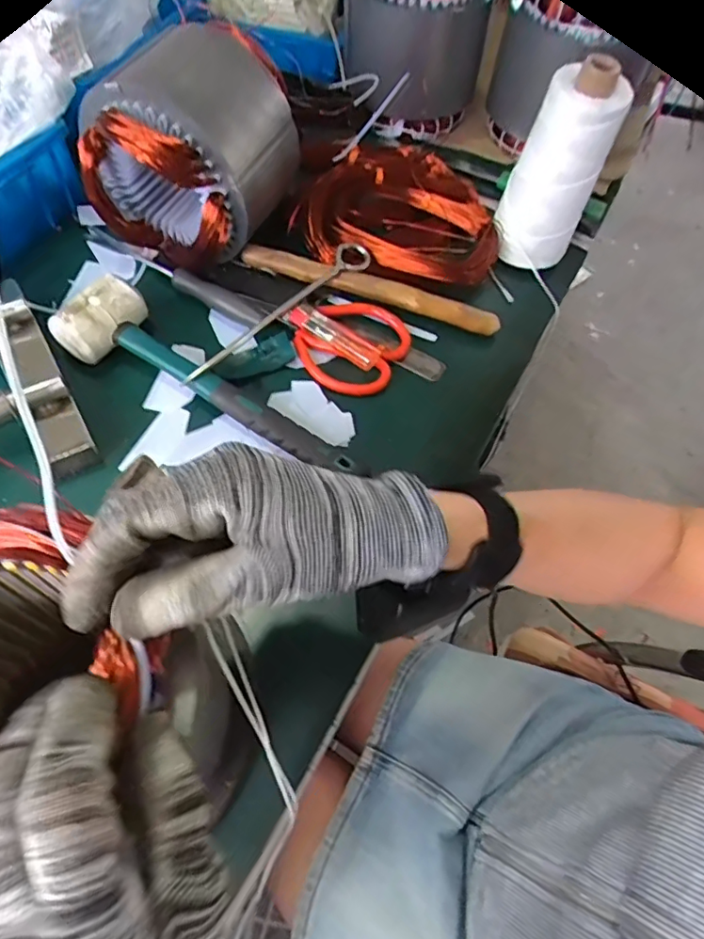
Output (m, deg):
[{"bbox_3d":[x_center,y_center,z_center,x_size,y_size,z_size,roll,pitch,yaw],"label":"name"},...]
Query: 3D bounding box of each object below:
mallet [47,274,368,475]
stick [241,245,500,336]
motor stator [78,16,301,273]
[{"bbox_3d":[-0.106,-0.074,0.440,0.280,0.051,0.070,24,62,10],"label":"mallet"},{"bbox_3d":[0.017,-0.170,0.511,0.243,0.020,0.022,14,61,4],"label":"stick"},{"bbox_3d":[-0.134,-0.275,0.476,0.134,0.141,0.147,24,62,10],"label":"motor stator"}]

